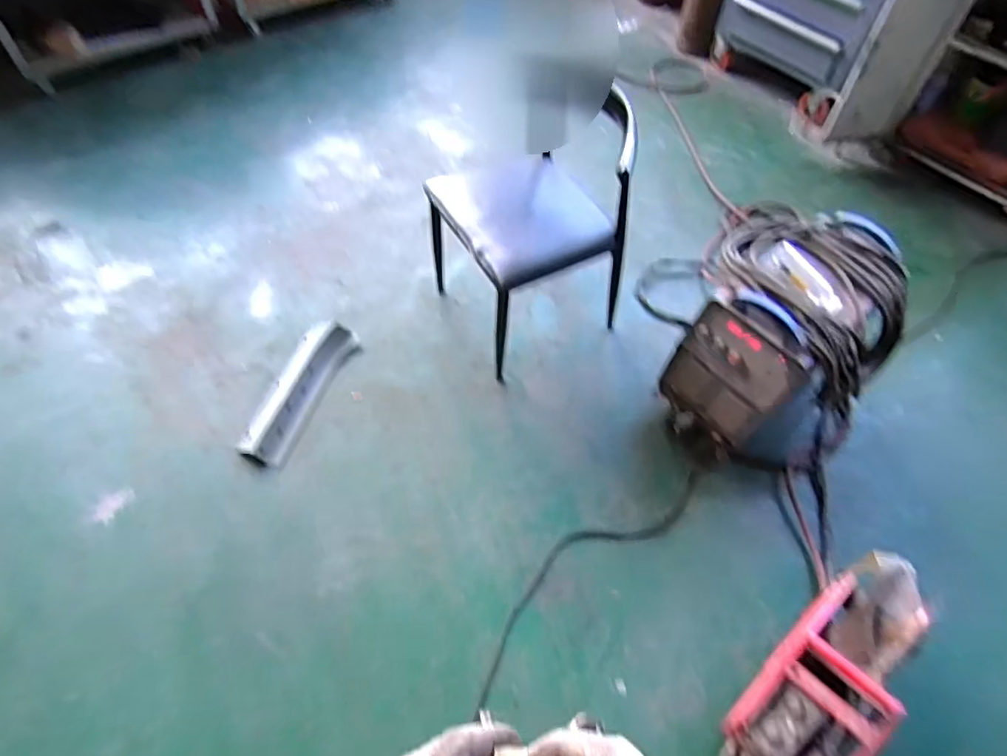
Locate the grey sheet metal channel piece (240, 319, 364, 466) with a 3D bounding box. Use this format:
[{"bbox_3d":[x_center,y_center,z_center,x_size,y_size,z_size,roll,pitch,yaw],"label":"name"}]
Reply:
[{"bbox_3d":[-0.634,0.025,1.750,0.195,0.040,0.509,19,57,12],"label":"grey sheet metal channel piece"}]

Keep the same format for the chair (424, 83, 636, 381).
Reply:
[{"bbox_3d":[0.065,-0.449,1.683,0.454,0.691,0.496,-26,60,-18],"label":"chair"}]

